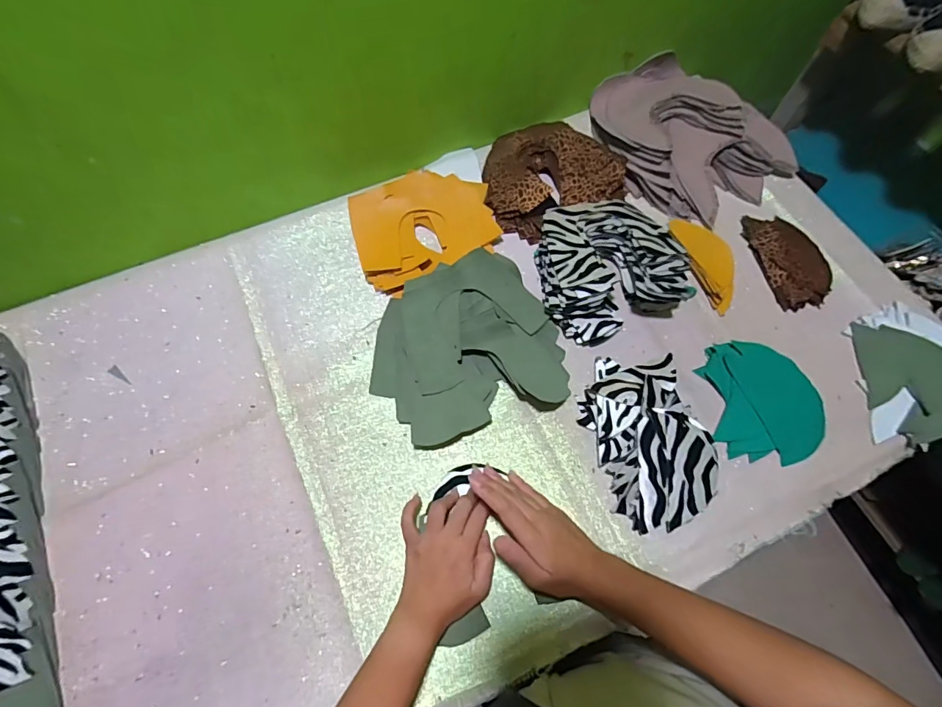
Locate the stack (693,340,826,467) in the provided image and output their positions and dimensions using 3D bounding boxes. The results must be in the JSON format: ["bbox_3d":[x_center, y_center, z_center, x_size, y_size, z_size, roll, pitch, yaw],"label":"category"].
[{"bbox_3d":[0.337,0.051,0.512,0.115,0.020,0.139,-8,67,-3],"label":"stack"}]

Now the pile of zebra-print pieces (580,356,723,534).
[{"bbox_3d":[0.194,0.086,0.488,0.121,0.037,0.192,-12,67,-5],"label":"pile of zebra-print pieces"}]

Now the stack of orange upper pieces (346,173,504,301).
[{"bbox_3d":[-0.062,-0.173,0.605,0.199,0.034,0.160,-28,69,-11],"label":"stack of orange upper pieces"}]

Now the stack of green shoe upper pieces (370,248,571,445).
[{"bbox_3d":[-0.008,-0.012,0.529,0.214,0.047,0.194,-18,68,-7],"label":"stack of green shoe upper pieces"}]

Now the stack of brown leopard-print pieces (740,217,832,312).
[{"bbox_3d":[0.419,-0.127,0.587,0.080,0.015,0.141,-11,66,-5],"label":"stack of brown leopard-print pieces"}]

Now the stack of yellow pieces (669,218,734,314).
[{"bbox_3d":[0.308,-0.122,0.579,0.064,0.029,0.131,-22,68,-9],"label":"stack of yellow pieces"}]

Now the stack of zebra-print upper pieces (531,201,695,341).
[{"bbox_3d":[0.172,-0.118,0.562,0.188,0.057,0.178,-19,68,-7],"label":"stack of zebra-print upper pieces"}]

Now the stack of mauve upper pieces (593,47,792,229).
[{"bbox_3d":[0.297,-0.320,0.640,0.195,0.067,0.269,-30,69,-13],"label":"stack of mauve upper pieces"}]

